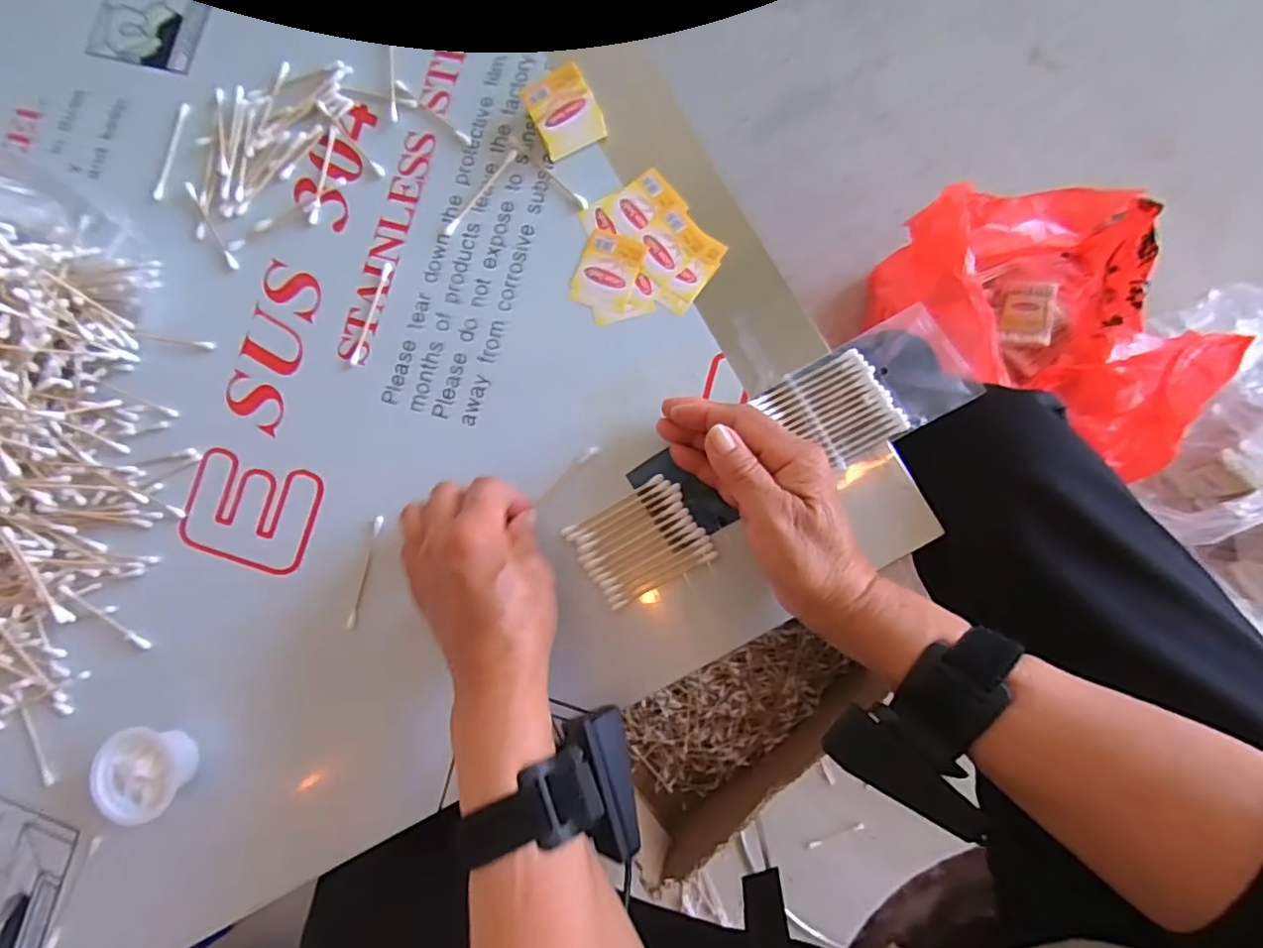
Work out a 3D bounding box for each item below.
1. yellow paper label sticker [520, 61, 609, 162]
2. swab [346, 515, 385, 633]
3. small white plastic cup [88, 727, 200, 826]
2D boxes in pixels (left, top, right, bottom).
[{"bbox_3d":[-0.044,-0.236,0.391,0.041,0.020,0.047,-24,82,3],"label":"yellow paper label sticker"},{"bbox_3d":[-0.171,0.063,0.383,0.006,0.004,0.073,13,85,7],"label":"swab"},{"bbox_3d":[-0.301,0.185,0.370,0.047,0.027,0.052,-27,82,2],"label":"small white plastic cup"}]

